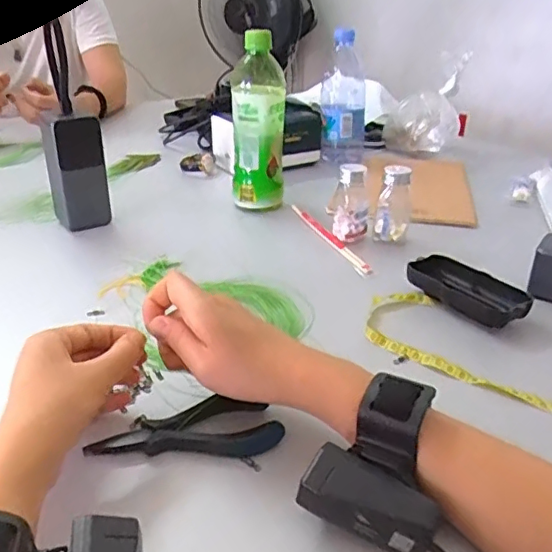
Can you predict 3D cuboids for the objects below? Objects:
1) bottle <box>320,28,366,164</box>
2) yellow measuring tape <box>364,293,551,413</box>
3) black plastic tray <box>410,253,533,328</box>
[{"bbox_3d":[0.103,-0.266,0.864,0.067,0.179,0.067,1,27,-1],"label":"bottle"},{"bbox_3d":[0.161,0.059,0.464,0.191,0.016,0.089,20,32,31],"label":"yellow measuring tape"},{"bbox_3d":[0.171,0.013,0.516,0.047,0.023,0.111,-21,35,-37],"label":"black plastic tray"}]

